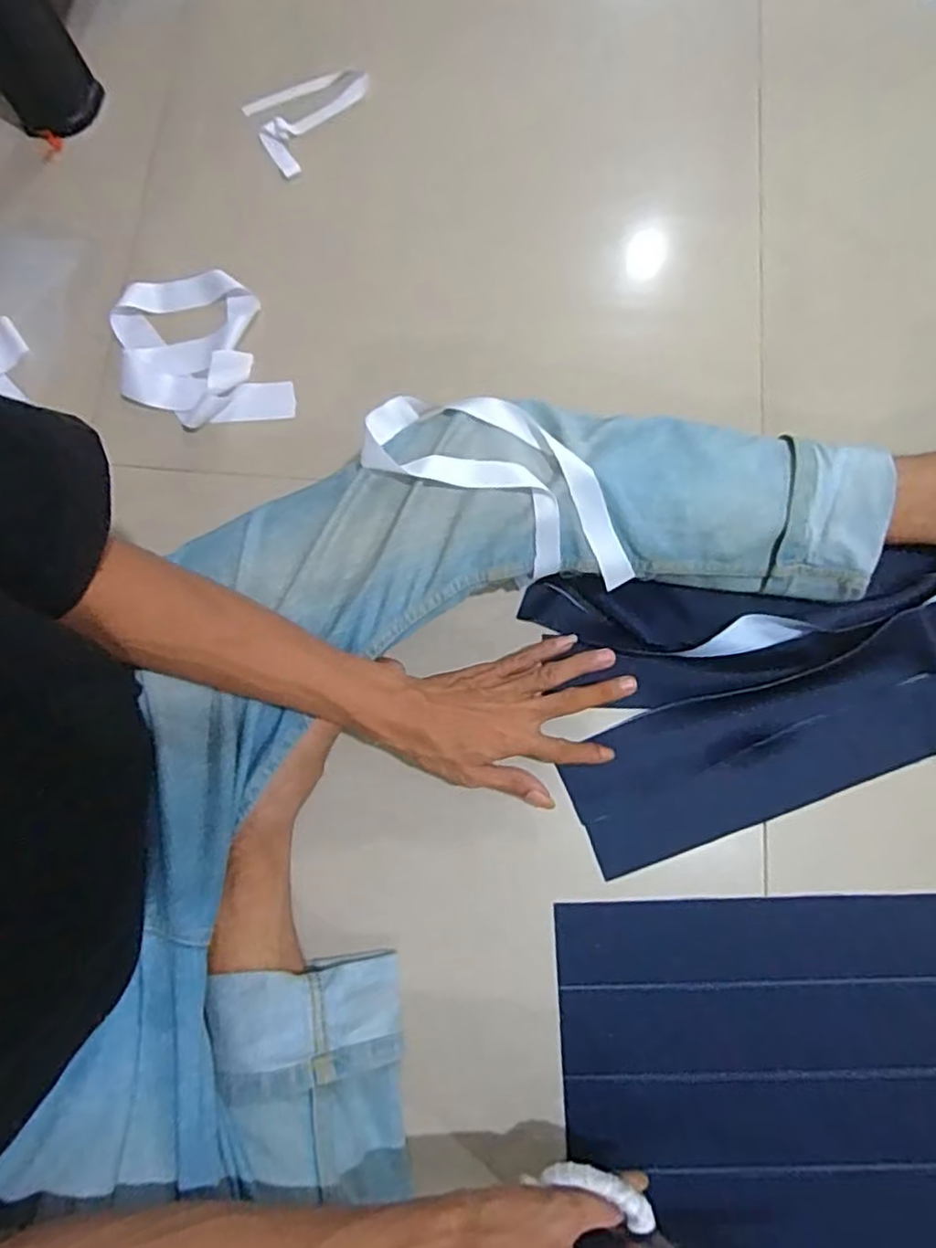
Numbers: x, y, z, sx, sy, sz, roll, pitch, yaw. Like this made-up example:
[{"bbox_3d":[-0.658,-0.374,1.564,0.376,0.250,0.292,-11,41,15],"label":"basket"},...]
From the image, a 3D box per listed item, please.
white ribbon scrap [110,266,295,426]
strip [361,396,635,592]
[{"bbox_3d":[-0.245,-0.250,0.614,0.140,0.021,0.157,-16,76,-4],"label":"white ribbon scrap"},{"bbox_3d":[0.032,-0.102,0.491,0.216,0.049,0.082,29,78,-4],"label":"strip"}]

